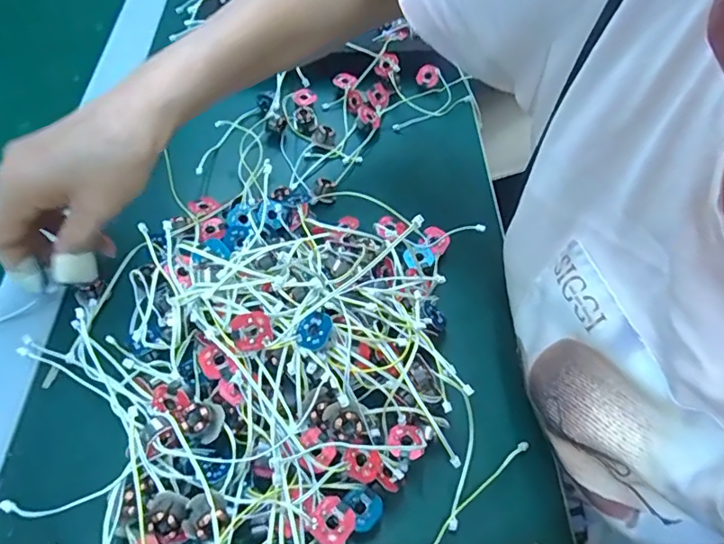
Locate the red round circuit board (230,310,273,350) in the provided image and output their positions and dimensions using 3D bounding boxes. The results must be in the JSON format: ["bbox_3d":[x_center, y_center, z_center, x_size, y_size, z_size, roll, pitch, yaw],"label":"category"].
[{"bbox_3d":[-0.054,0.030,0.253,0.019,0.005,0.019,-14,93,-14],"label":"red round circuit board"}]

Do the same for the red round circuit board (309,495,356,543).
[{"bbox_3d":[-0.014,0.114,0.235,0.020,0.004,0.019,1,56,-2],"label":"red round circuit board"}]

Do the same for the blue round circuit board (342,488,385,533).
[{"bbox_3d":[0.002,0.119,0.259,0.017,0.009,0.020,-20,60,-15],"label":"blue round circuit board"}]

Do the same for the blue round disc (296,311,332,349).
[{"bbox_3d":[-0.024,0.028,0.253,0.017,0.004,0.018,-5,61,23],"label":"blue round disc"}]

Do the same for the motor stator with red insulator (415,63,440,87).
[{"bbox_3d":[0.060,-0.177,0.463,0.021,0.005,0.020,12,102,12],"label":"motor stator with red insulator"}]

